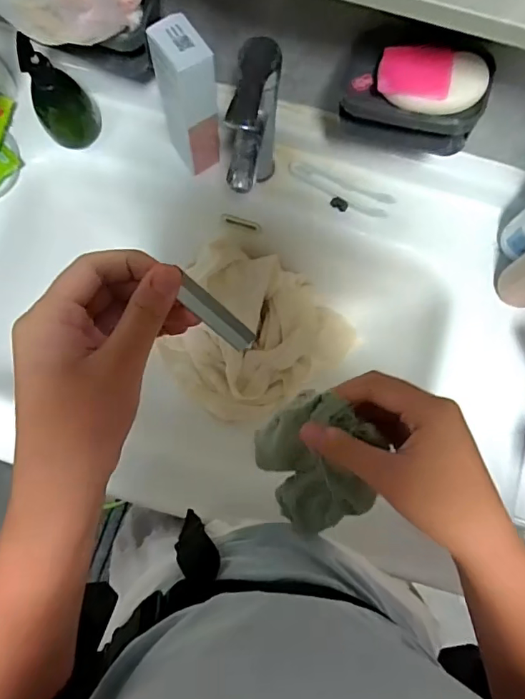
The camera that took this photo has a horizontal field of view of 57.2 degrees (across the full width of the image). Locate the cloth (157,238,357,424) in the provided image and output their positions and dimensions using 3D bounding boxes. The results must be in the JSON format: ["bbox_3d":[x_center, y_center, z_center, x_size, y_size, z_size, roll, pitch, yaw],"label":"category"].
[{"bbox_3d":[-0.022,-0.019,0.666,0.224,0.065,0.237,-42,98,14],"label":"cloth"}]

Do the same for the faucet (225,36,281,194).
[{"bbox_3d":[-0.008,-0.224,0.525,0.043,0.178,0.138,9,77,0],"label":"faucet"}]

